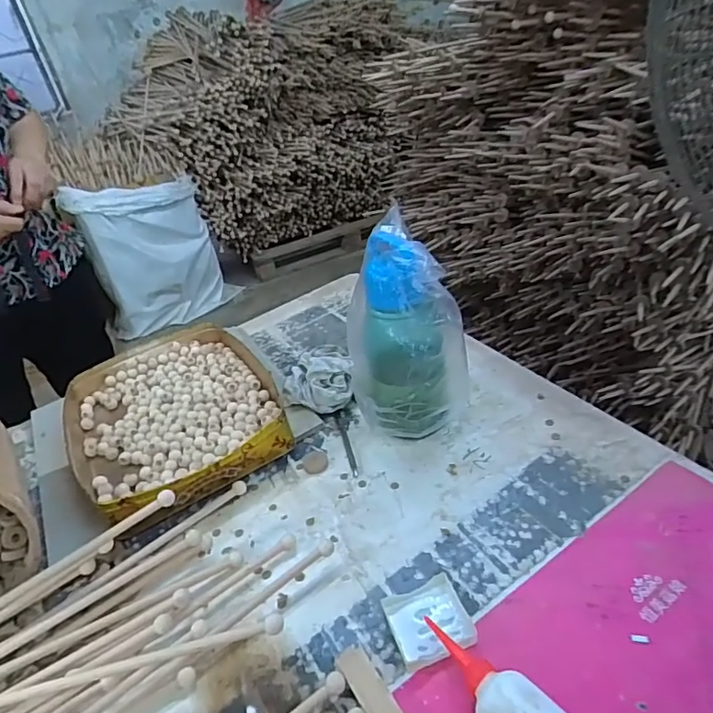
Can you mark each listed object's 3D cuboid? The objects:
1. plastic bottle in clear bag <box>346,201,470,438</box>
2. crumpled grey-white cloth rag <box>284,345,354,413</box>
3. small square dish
[{"bbox_3d":[0.068,-0.032,0.708,0.153,0.284,0.167,-8,37,2],"label":"plastic bottle in clear bag"},{"bbox_3d":[-0.060,0.039,0.846,0.117,0.067,0.125,-9,34,3],"label":"crumpled grey-white cloth rag"},{"bbox_3d":[0.073,0.267,0.523,0.076,0.023,0.072,-15,36,-8],"label":"small square dish"}]

